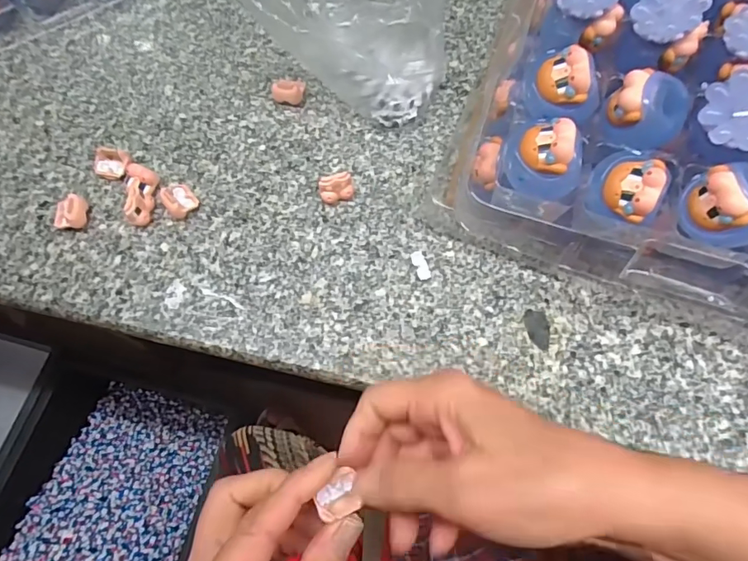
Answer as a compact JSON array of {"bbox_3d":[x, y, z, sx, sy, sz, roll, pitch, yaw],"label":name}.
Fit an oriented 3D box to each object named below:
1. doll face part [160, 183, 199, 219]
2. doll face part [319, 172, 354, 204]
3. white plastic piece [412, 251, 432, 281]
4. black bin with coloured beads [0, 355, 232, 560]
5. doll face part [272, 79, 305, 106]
[{"bbox_3d":[-0.139,-0.059,0.334,0.020,0.013,0.028,-33,72,-11],"label":"doll face part"},{"bbox_3d":[-0.025,-0.065,0.331,0.025,0.021,0.014,-22,70,-7],"label":"doll face part"},{"bbox_3d":[0.032,-0.010,0.316,0.009,0.004,0.021,-19,69,-6],"label":"white plastic piece"},{"bbox_3d":[-0.484,0.468,0.831,0.380,0.175,0.586,11,69,5],"label":"black bin with coloured beads"},{"bbox_3d":[-0.066,-0.147,0.369,0.023,0.016,0.016,11,69,6],"label":"doll face part"}]

